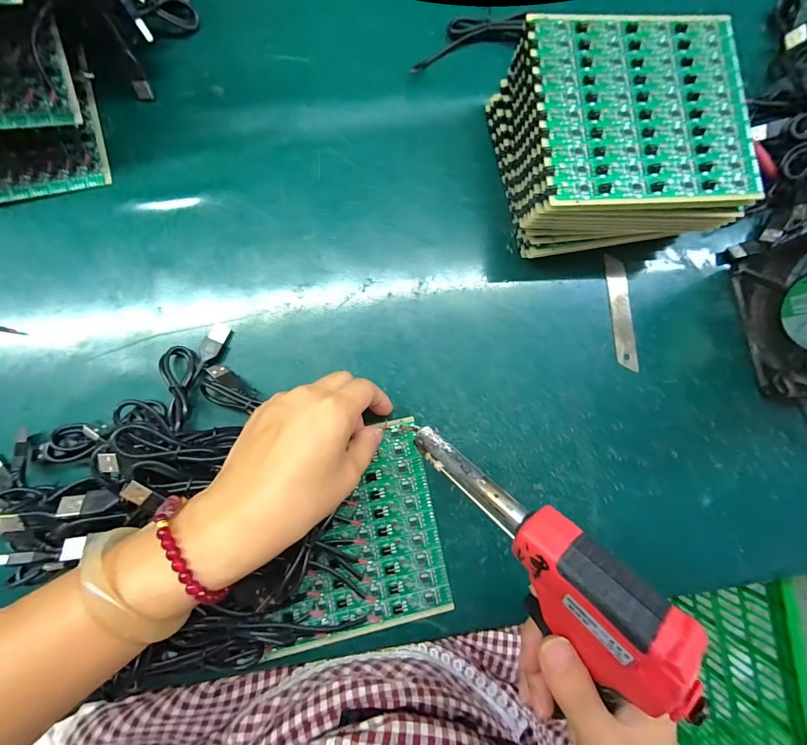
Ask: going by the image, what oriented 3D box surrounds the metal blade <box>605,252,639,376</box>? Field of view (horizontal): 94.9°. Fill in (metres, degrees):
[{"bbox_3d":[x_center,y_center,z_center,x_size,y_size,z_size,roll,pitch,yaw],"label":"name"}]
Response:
[{"bbox_3d":[0.186,-0.051,0.315,0.018,0.004,0.098,-4,84,2],"label":"metal blade"}]

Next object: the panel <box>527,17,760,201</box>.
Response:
[{"bbox_3d":[0.169,-0.186,0.259,0.146,0.004,0.140,-4,84,-5],"label":"panel"}]

